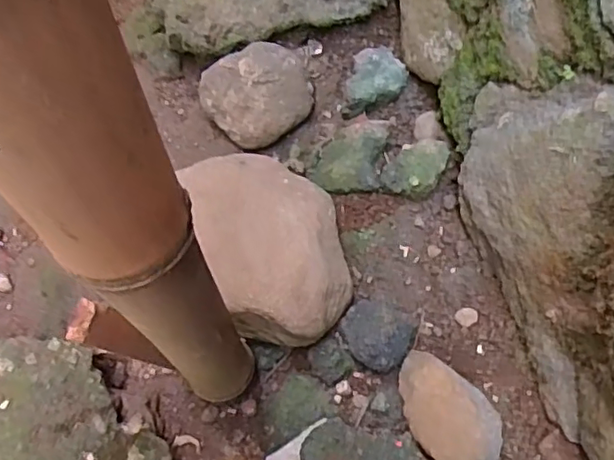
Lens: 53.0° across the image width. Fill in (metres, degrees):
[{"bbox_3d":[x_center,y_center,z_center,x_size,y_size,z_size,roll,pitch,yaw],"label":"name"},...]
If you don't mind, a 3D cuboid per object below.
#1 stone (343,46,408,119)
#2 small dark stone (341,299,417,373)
[{"bbox_3d":[0.088,-0.186,0.780,0.068,0.030,0.111,15,63,7],"label":"stone"},{"bbox_3d":[0.069,0.101,0.609,0.072,0.042,0.067,33,66,15],"label":"small dark stone"}]

